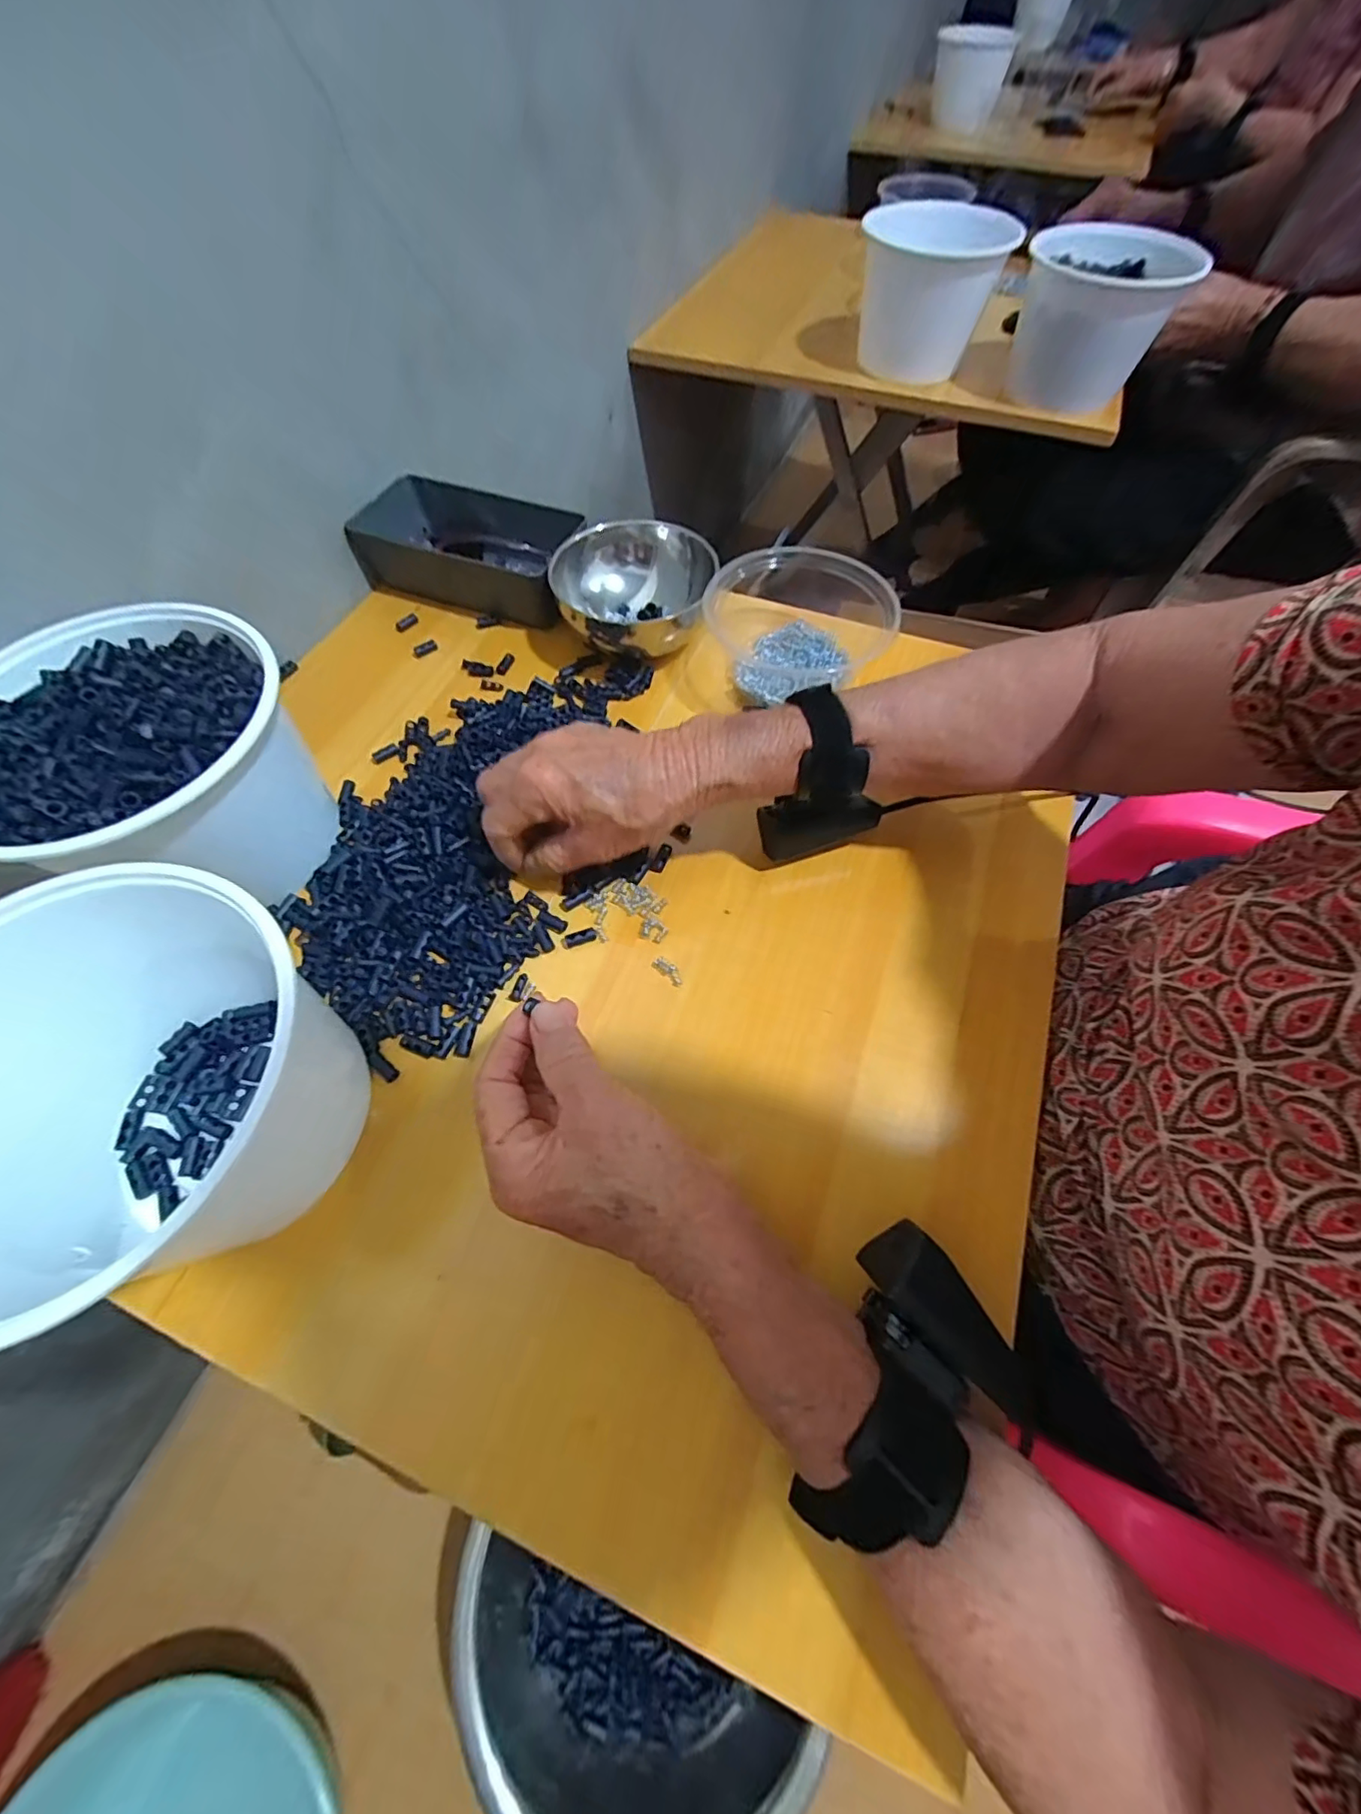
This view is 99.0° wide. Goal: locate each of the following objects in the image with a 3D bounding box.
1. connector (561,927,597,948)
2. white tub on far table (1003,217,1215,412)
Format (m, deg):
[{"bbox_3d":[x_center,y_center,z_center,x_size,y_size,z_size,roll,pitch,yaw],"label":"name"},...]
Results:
[{"bbox_3d":[-0.061,0.019,0.351,0.021,0.005,0.008,-18,63,-10],"label":"connector"},{"bbox_3d":[0.442,-0.627,0.635,0.160,0.123,0.153,15,63,8],"label":"white tub on far table"}]

